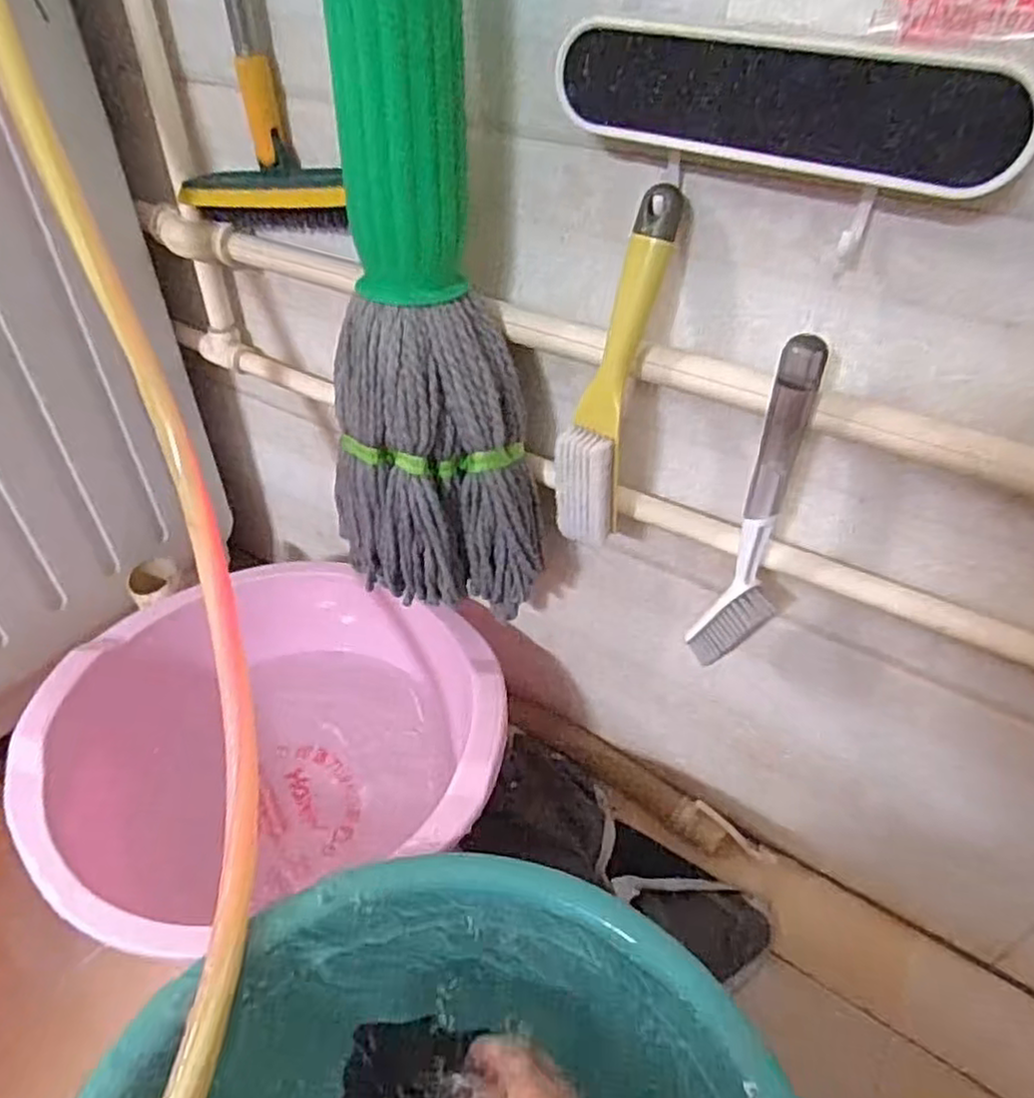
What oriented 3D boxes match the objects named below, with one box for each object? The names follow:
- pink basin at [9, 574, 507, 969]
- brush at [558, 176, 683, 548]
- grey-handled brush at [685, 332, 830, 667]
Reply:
[{"bbox_3d":[-0.221,0.182,0.693,0.393,0.178,0.356,-10,43,-12],"label":"pink basin"},{"bbox_3d":[0.060,-0.104,0.454,0.040,0.223,0.038,23,26,23],"label":"brush"},{"bbox_3d":[0.152,-0.016,0.448,0.048,0.224,0.045,21,46,21],"label":"grey-handled brush"}]

